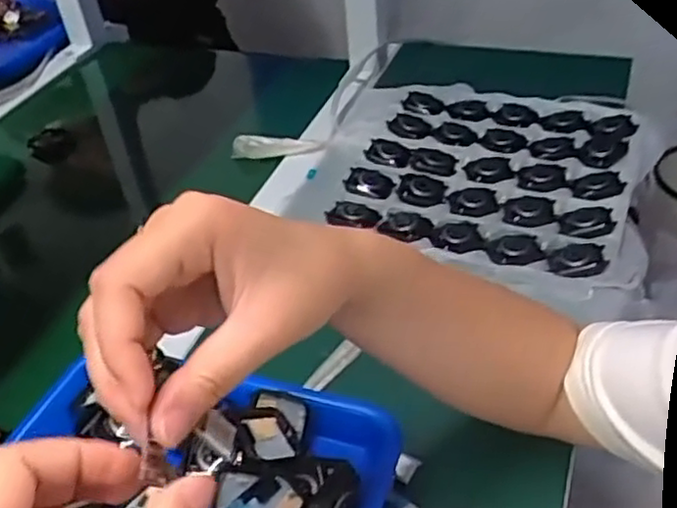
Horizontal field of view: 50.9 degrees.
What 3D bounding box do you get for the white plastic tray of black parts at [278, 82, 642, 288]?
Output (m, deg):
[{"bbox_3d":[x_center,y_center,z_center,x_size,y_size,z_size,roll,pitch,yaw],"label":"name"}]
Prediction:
[{"bbox_3d":[0.117,-0.077,0.643,0.278,0.034,0.243,8,42,18],"label":"white plastic tray of black parts"}]

